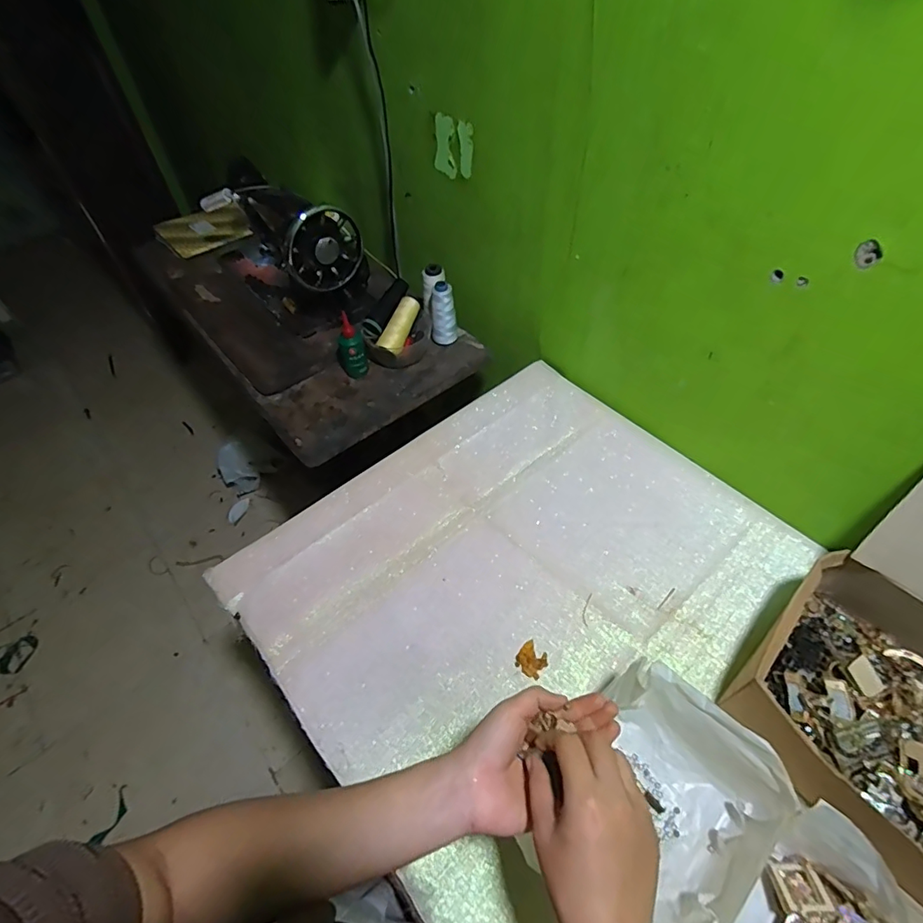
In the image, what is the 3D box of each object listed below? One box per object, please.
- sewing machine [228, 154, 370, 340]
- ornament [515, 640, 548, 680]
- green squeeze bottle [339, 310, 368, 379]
[{"bbox_3d":[-0.317,-0.415,0.930,0.190,0.192,0.323,-28,55,-16],"label":"sewing machine"},{"bbox_3d":[0.080,0.224,0.562,0.034,0.004,0.034,33,61,26],"label":"ornament"},{"bbox_3d":[-0.188,-0.193,0.841,0.047,0.113,0.035,-20,53,-10],"label":"green squeeze bottle"}]

